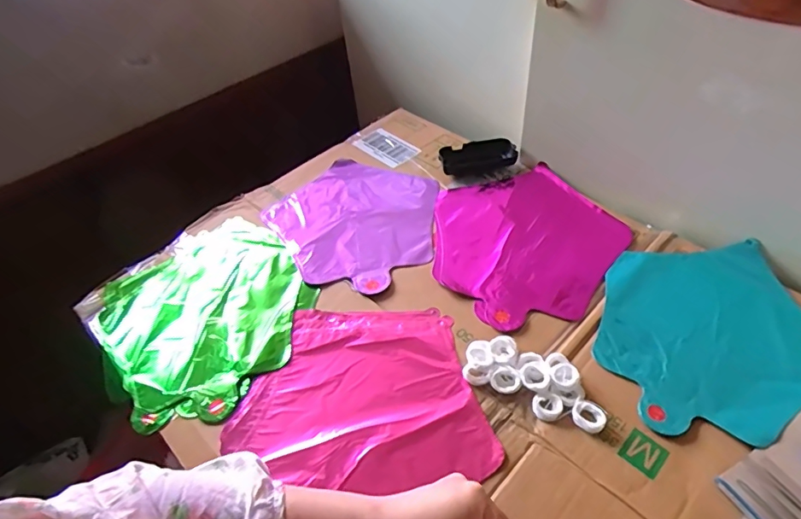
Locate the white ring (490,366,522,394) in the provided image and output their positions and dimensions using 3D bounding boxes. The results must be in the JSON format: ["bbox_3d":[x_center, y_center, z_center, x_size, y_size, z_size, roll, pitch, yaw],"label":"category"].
[{"bbox_3d":[0.102,0.118,0.476,0.027,0.016,0.022,17,50,17],"label":"white ring"}]

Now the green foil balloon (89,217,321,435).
[{"bbox_3d":[-0.224,0.061,0.569,0.229,0.024,0.252,-30,52,-20],"label":"green foil balloon"}]

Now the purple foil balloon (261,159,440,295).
[{"bbox_3d":[-0.053,-0.056,0.660,0.226,0.007,0.222,-3,48,3],"label":"purple foil balloon"}]

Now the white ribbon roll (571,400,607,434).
[{"bbox_3d":[0.172,0.143,0.448,0.029,0.007,0.025,32,58,30],"label":"white ribbon roll"}]

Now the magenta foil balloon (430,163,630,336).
[{"bbox_3d":[0.155,-0.027,0.617,0.237,0.007,0.236,-23,50,-14],"label":"magenta foil balloon"}]

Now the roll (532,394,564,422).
[{"bbox_3d":[0.137,0.138,0.459,0.027,0.010,0.022,0,48,6],"label":"roll"}]

